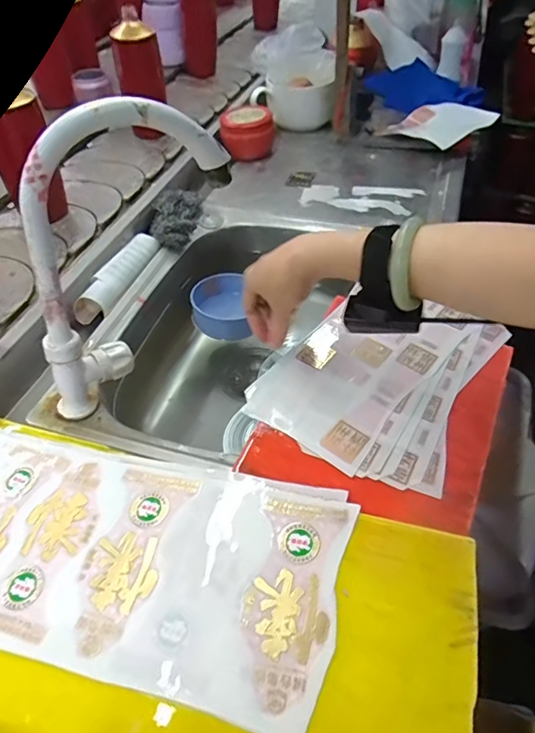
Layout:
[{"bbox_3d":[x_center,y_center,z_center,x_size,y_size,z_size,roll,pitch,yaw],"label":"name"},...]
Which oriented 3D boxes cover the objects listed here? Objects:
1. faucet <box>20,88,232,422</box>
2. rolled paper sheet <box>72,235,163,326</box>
[{"bbox_3d":[-0.136,-0.095,0.455,0.216,0.267,0.047,-28,54,-22],"label":"faucet"},{"bbox_3d":[-0.206,-0.129,0.684,0.044,0.038,0.168,13,50,13],"label":"rolled paper sheet"}]

